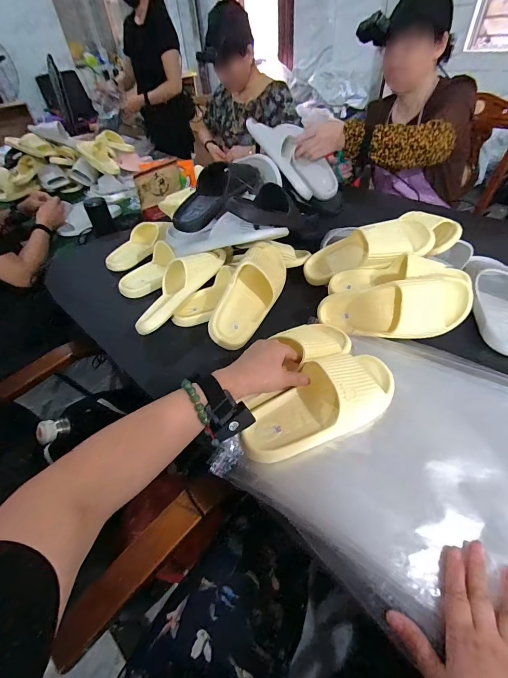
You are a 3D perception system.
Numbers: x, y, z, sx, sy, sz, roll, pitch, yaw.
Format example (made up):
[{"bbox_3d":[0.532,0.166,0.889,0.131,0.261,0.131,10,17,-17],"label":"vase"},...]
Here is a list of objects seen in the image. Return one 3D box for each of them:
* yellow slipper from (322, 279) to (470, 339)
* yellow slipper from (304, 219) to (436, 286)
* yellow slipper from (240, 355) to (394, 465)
[{"bbox_3d":[0.240,-0.052,0.548,0.251,0.104,0.059,-4,3,21],"label":"yellow slipper"},{"bbox_3d":[0.222,-0.182,0.643,0.250,0.073,0.092,-12,39,31],"label":"yellow slipper"},{"bbox_3d":[0.098,0.092,0.452,0.243,0.064,0.102,-29,50,-10],"label":"yellow slipper"}]

